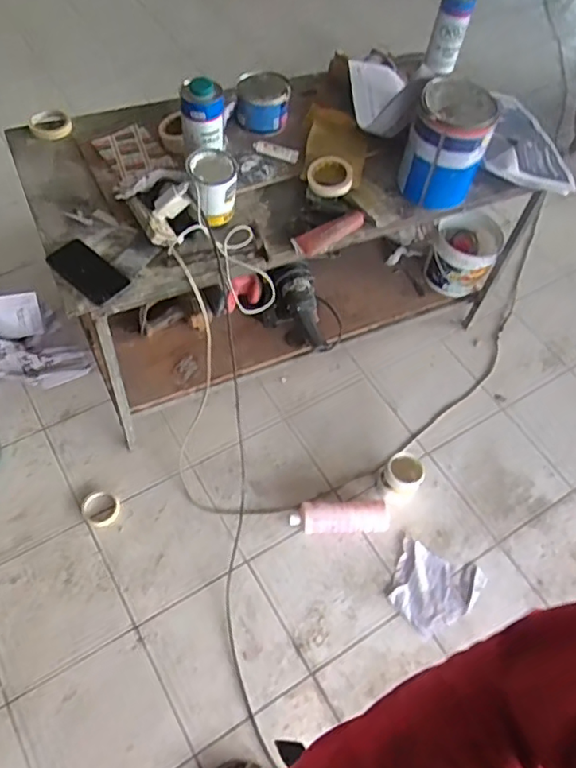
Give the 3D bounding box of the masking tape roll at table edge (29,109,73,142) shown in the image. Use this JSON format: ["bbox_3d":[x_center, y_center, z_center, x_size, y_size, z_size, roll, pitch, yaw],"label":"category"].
[{"bbox_3d":[-0.564,-0.617,1.372,0.094,0.020,0.099,3,59,-5],"label":"masking tape roll at table edge"}]

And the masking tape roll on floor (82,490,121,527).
[{"bbox_3d":[-0.477,0.317,1.477,0.095,0.035,0.092,2,55,-3],"label":"masking tape roll on floor"}]

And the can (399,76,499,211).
[{"bbox_3d":[0.350,-0.527,1.271,0.167,0.210,0.146,19,59,4],"label":"can"}]

